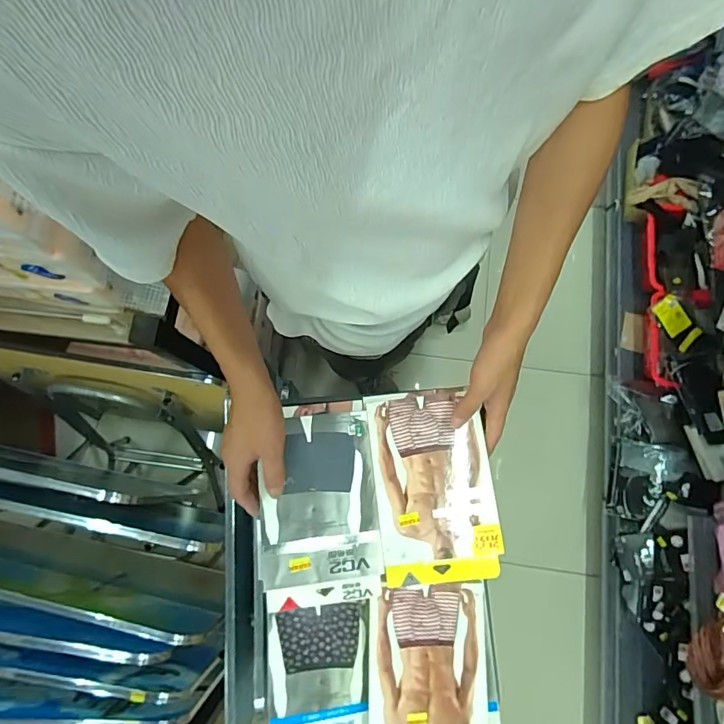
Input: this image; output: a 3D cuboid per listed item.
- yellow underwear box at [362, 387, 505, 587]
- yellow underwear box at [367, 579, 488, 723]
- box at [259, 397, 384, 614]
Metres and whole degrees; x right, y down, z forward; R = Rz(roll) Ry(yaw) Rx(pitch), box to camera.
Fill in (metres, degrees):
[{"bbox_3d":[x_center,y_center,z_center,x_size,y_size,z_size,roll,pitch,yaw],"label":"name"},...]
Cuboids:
[{"bbox_3d":[0.079,0.143,0.526,0.129,0.038,0.216,-8,78,-1],"label":"yellow underwear box"},{"bbox_3d":[0.074,0.358,0.511,0.130,0.028,0.202,2,78,1],"label":"yellow underwear box"},{"bbox_3d":[-0.053,0.160,0.527,0.130,0.048,0.227,-4,75,-10],"label":"box"}]

